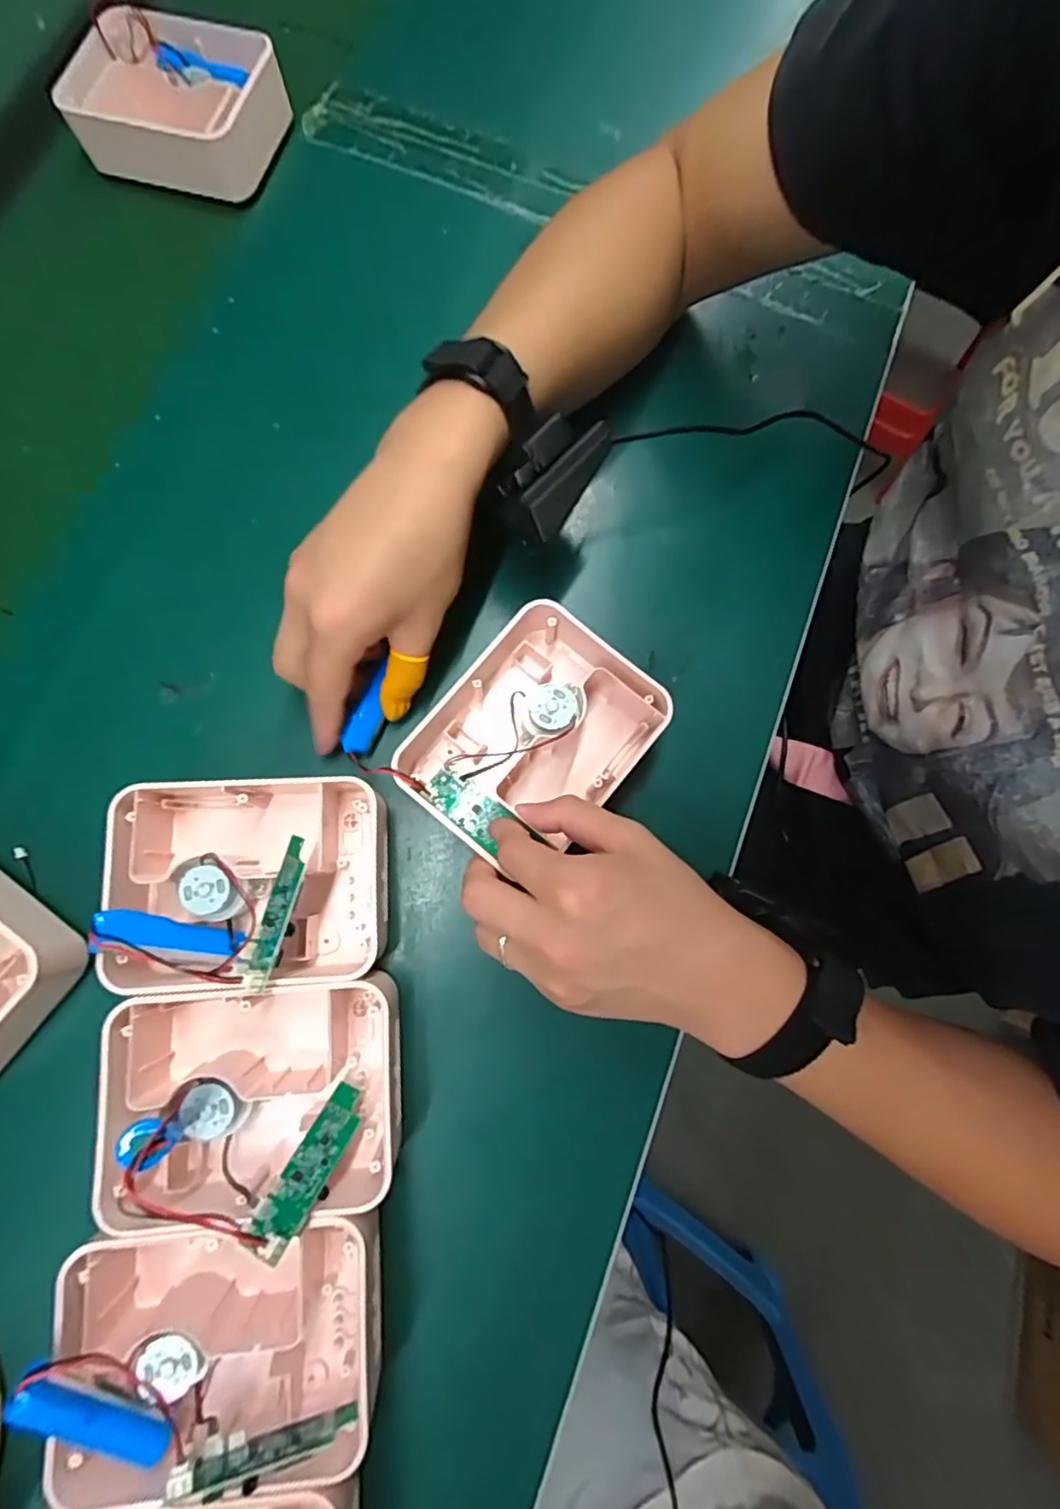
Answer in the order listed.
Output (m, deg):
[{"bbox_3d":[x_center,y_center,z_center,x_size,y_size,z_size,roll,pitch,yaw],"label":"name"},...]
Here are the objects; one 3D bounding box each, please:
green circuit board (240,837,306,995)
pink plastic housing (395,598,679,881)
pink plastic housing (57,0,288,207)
[{"bbox_3d":[-0.119,0.073,0.286,0.025,0.010,0.065,5,72,42],"label":"green circuit board"},{"bbox_3d":[0.001,-0.008,0.335,0.100,0.041,0.127,38,81,6],"label":"pink plastic housing"},{"bbox_3d":[-0.246,-0.461,0.426,0.138,0.035,0.102,16,79,2],"label":"pink plastic housing"}]

